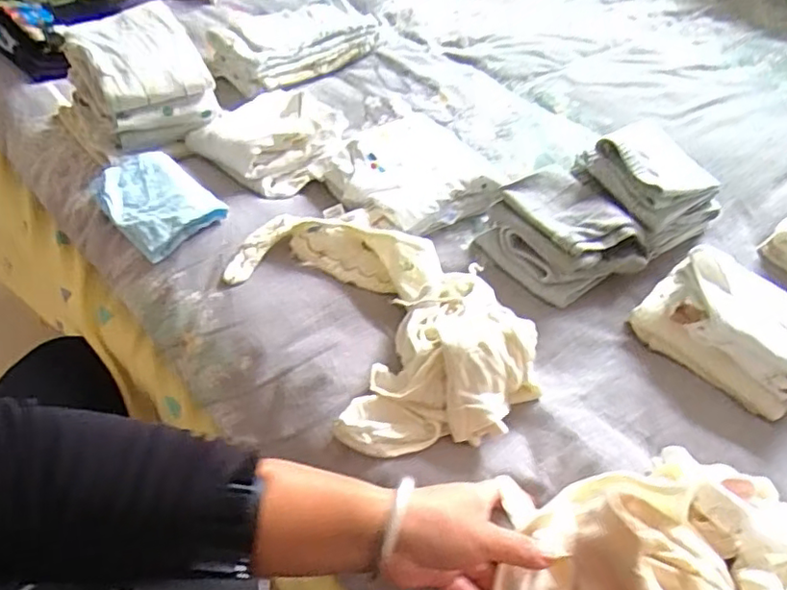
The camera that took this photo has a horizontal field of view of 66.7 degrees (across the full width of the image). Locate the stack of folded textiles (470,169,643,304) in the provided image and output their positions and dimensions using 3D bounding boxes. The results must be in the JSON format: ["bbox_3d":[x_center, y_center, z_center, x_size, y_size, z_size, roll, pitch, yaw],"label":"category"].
[{"bbox_3d":[0.176,-0.061,0.619,0.135,0.065,0.131,-25,55,-23],"label":"stack of folded textiles"}]

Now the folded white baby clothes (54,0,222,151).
[{"bbox_3d":[-0.273,-0.245,0.652,0.129,0.099,0.123,-24,54,-22],"label":"folded white baby clothes"}]

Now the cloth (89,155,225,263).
[{"bbox_3d":[-0.240,-0.095,0.605,0.085,0.032,0.133,-32,58,-27],"label":"cloth"}]

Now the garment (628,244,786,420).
[{"bbox_3d":[0.324,0.024,0.560,0.154,0.063,0.119,37,57,26],"label":"garment"}]

